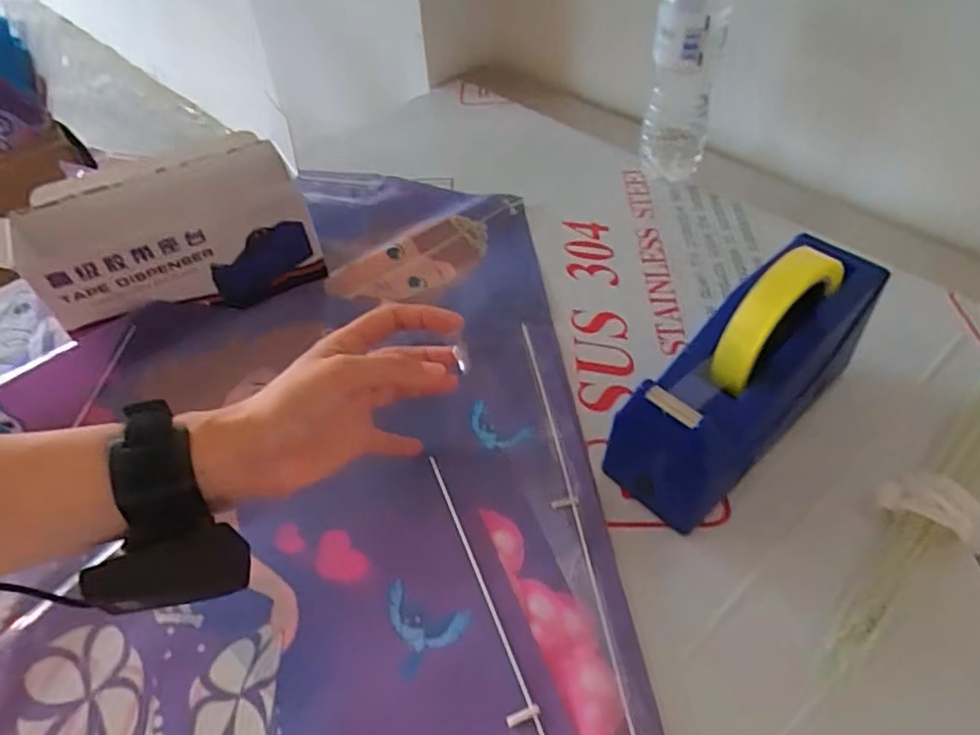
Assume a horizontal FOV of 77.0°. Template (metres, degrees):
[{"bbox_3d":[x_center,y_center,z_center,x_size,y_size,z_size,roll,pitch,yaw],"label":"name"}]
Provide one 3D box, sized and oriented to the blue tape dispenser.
[{"bbox_3d":[0.167,-0.005,0.397,0.197,0.130,0.073,-37,55,-26],"label":"blue tape dispenser"}]

